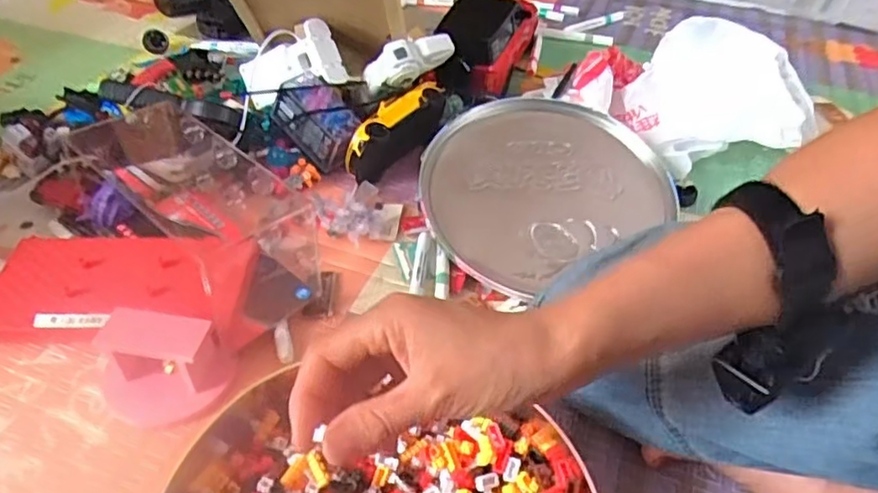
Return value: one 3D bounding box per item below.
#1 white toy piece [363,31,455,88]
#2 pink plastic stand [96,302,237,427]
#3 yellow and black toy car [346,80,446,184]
[{"bbox_3d":[-0.032,-0.203,0.694,0.105,0.045,0.035,-25,47,-8],"label":"white toy piece"},{"bbox_3d":[-0.200,0.087,0.464,0.092,0.052,0.062,4,42,2],"label":"pink plastic stand"},{"bbox_3d":[-0.041,-0.129,0.689,0.048,0.050,0.153,20,45,19],"label":"yellow and black toy car"}]

